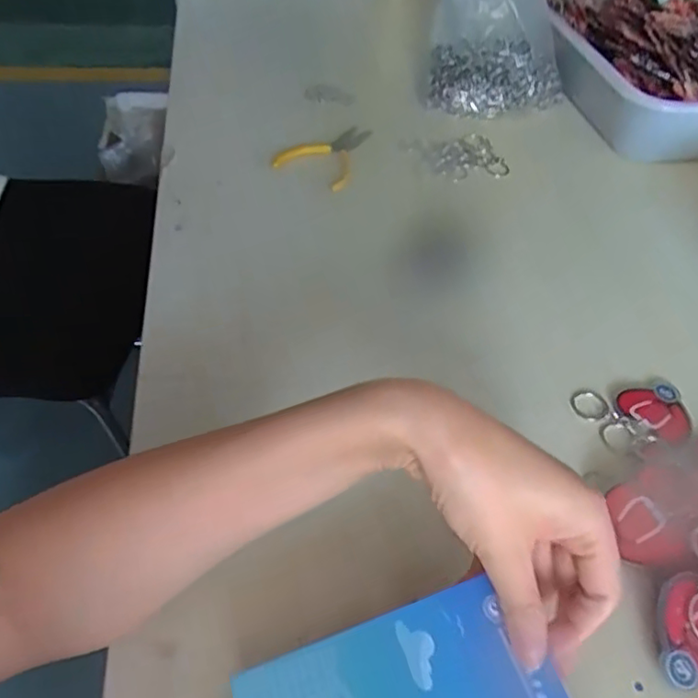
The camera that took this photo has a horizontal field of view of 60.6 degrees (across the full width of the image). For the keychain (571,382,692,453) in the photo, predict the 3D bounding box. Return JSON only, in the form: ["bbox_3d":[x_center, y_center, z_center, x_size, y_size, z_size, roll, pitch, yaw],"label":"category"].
[{"bbox_3d":[0.198,0.046,0.407,0.078,0.006,0.051,-5,49,-10],"label":"keychain"}]

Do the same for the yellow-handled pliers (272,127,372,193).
[{"bbox_3d":[-0.024,-0.197,0.587,0.069,0.020,0.110,13,49,6],"label":"yellow-handled pliers"}]

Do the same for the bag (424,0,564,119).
[{"bbox_3d":[0.143,-0.390,0.678,0.151,0.149,0.233,-10,50,-14],"label":"bag"}]

